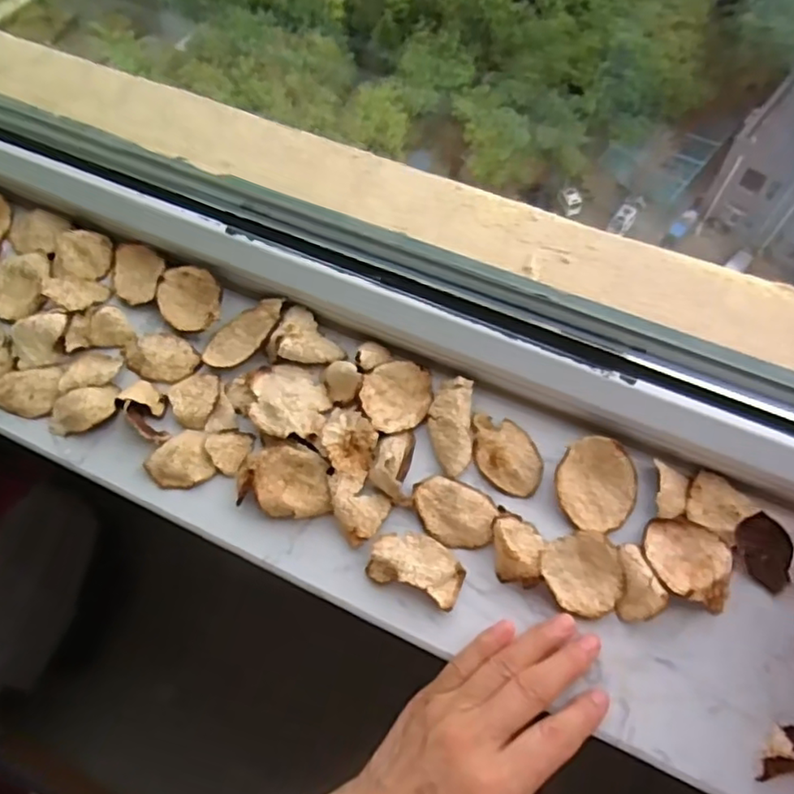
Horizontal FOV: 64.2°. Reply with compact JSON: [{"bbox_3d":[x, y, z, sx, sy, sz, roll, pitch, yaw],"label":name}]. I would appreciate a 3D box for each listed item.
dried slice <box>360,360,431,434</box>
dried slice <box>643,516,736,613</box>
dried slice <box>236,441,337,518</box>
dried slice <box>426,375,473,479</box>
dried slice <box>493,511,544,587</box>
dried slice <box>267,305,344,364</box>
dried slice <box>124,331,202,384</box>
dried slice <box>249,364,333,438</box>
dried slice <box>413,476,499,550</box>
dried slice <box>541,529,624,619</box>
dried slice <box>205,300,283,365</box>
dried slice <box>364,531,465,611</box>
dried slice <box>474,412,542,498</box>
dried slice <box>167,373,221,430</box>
[{"bbox_3d":[0.000,0.000,0.392,0.045,0.011,0.045,4,66,-10],"label":"dried slice"},{"bbox_3d":[0.156,0.087,0.340,0.043,0.014,0.042,-2,68,4],"label":"dried slice"},{"bbox_3d":[-0.067,0.050,0.373,0.055,0.012,0.044,-10,67,1],"label":"dried slice"},{"bbox_3d":[0.032,0.017,0.377,0.026,0.014,0.058,0,68,5],"label":"dried slice"},{"bbox_3d":[0.067,0.084,0.349,0.027,0.016,0.038,4,68,6],"label":"dried slice"},{"bbox_3d":[-0.058,-0.037,0.406,0.045,0.013,0.037,23,72,13],"label":"dried slice"},{"bbox_3d":[-0.158,-0.029,0.418,0.050,0.005,0.033,19,71,12],"label":"dried slice"},{"bbox_3d":[-0.068,0.002,0.393,0.051,0.012,0.048,-2,68,4],"label":"dried slice"},{"bbox_3d":[0.033,0.065,0.363,0.050,0.007,0.035,40,76,18],"label":"dried slice"},{"bbox_3d":[0.101,0.096,0.343,0.040,0.012,0.043,-2,68,4],"label":"dried slice"},{"bbox_3d":[-0.100,-0.044,0.415,0.060,0.012,0.033,-42,71,-12],"label":"dried slice"},{"bbox_3d":[0.011,0.094,0.352,0.052,0.014,0.031,20,71,12],"label":"dried slice"},{"bbox_3d":[0.064,0.033,0.376,0.034,0.007,0.053,-24,68,-5],"label":"dried slice"},{"bbox_3d":[-0.130,0.000,0.402,0.032,0.004,0.037,16,70,11],"label":"dried slice"}]

